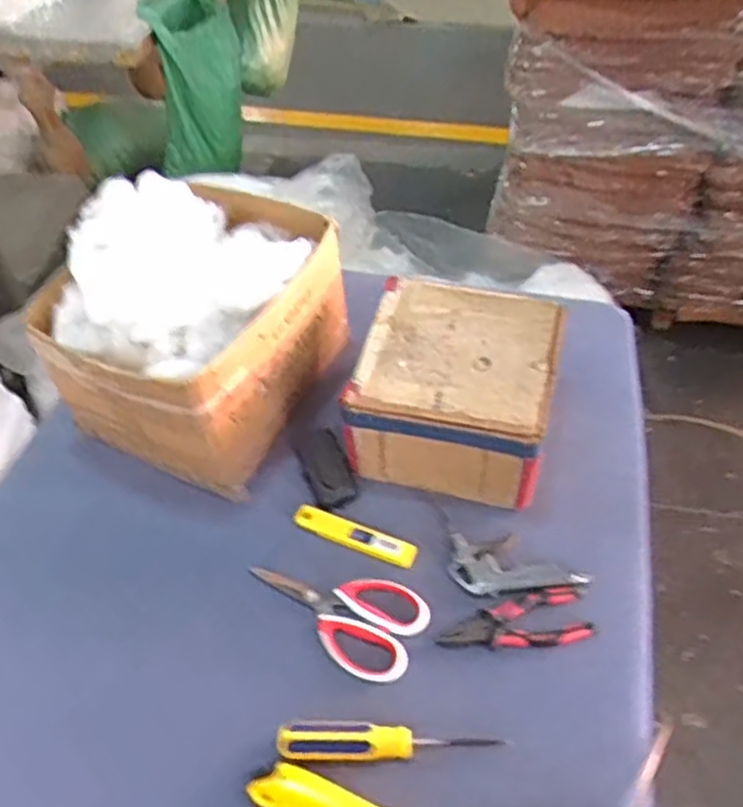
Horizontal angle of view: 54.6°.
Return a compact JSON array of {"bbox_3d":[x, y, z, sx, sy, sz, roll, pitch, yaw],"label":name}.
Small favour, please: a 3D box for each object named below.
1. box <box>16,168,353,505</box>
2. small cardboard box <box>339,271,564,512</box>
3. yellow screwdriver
[{"bbox_3d":[-0.206,-0.096,0.873,0.246,0.247,0.303,20,52,21],"label":"box"},{"bbox_3d":[0.100,-0.012,0.850,0.211,0.136,0.219,10,49,14],"label":"small cardboard box"},{"bbox_3d":[0.015,0.301,0.643,0.197,0.022,0.032,-2,48,3],"label":"yellow screwdriver"}]

